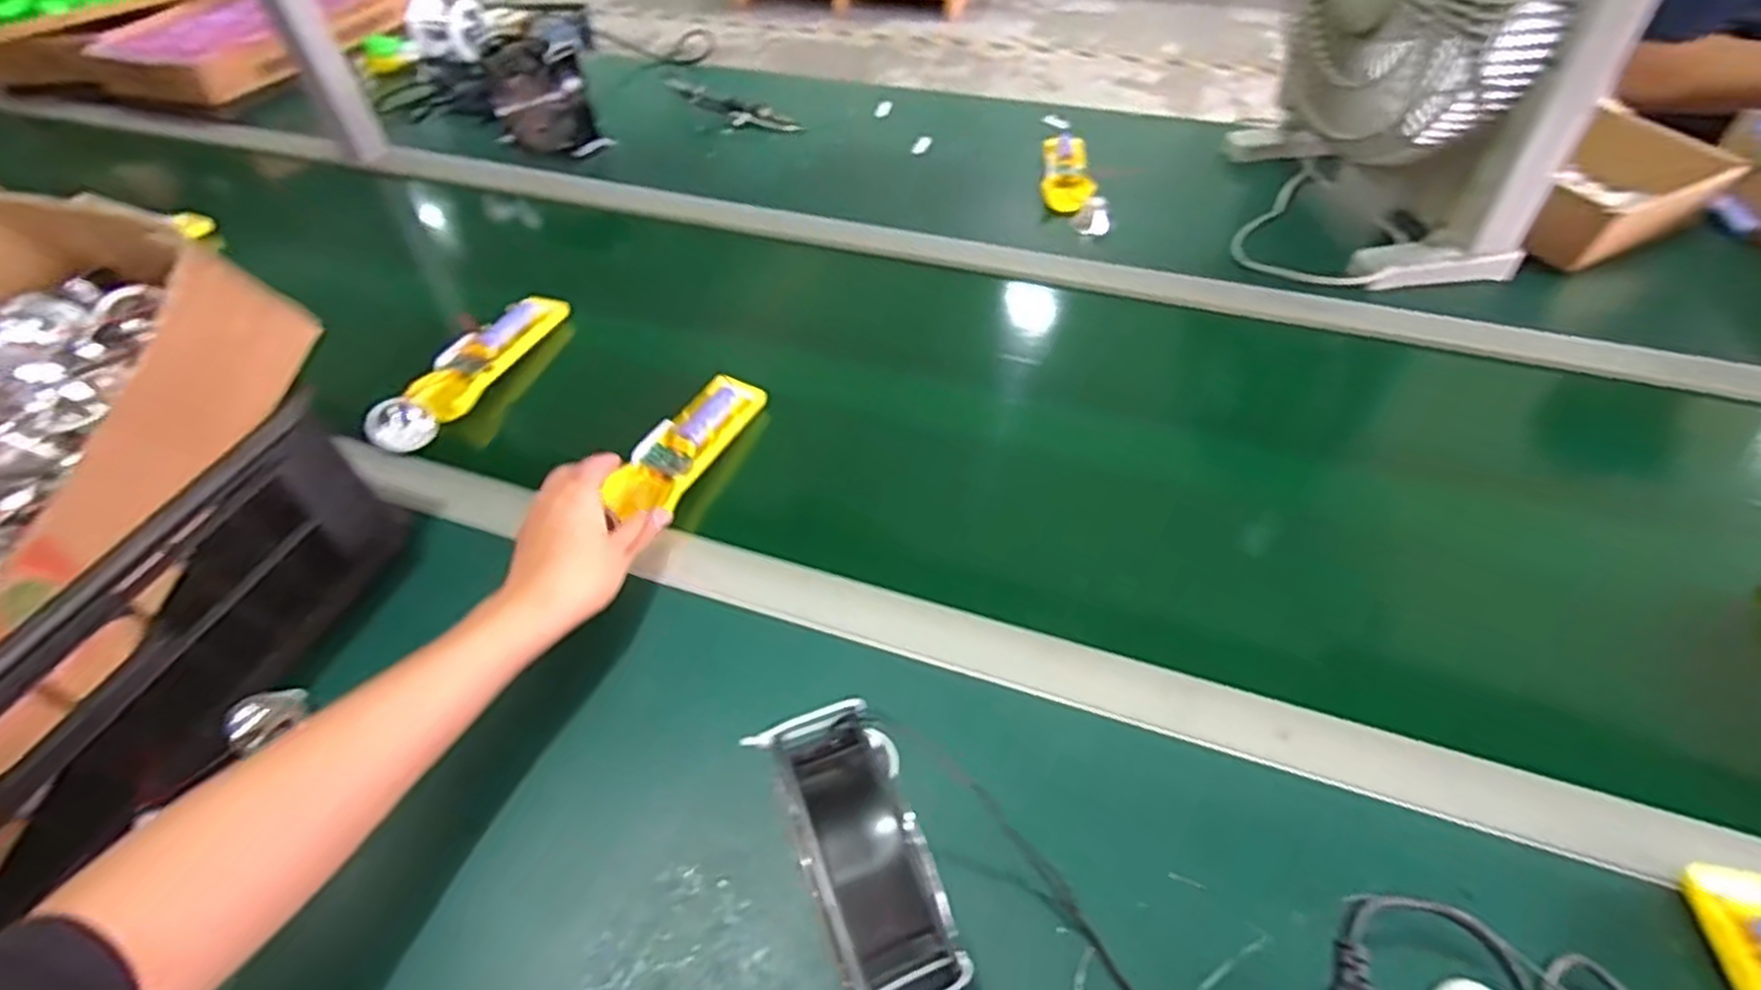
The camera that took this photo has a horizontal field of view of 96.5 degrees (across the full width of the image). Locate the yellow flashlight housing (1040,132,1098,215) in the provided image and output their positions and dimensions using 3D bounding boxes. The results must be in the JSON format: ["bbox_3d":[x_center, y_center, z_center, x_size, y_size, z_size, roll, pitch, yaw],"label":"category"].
[{"bbox_3d":[0.216,-0.374,0.908,0.057,0.031,0.141,5,49,7],"label":"yellow flashlight housing"}]

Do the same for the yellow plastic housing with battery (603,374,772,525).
[{"bbox_3d":[-0.146,-0.040,0.608,0.049,0.025,0.163,20,48,19],"label":"yellow plastic housing with battery"}]

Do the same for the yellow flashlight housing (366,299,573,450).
[{"bbox_3d":[-0.363,-0.121,0.704,0.043,0.038,0.216,14,51,14],"label":"yellow flashlight housing"}]

